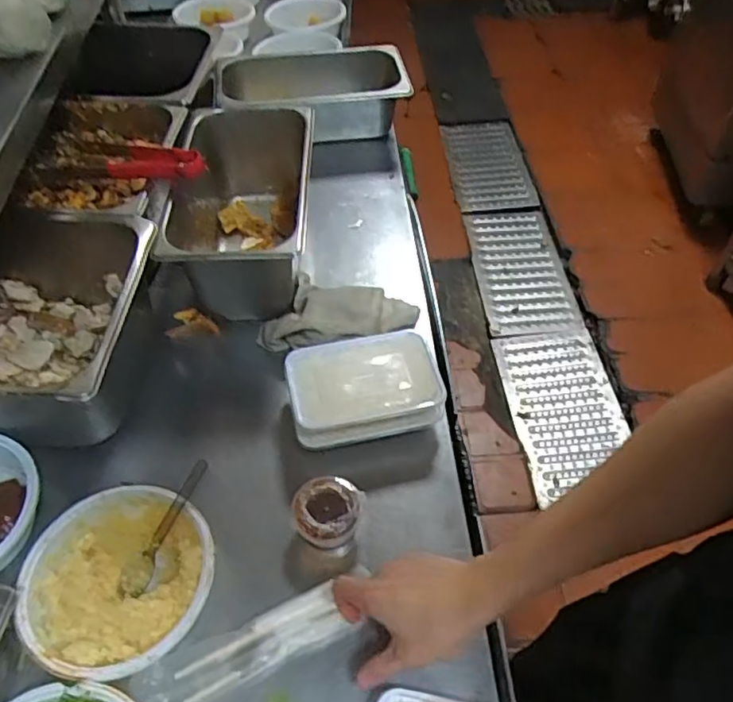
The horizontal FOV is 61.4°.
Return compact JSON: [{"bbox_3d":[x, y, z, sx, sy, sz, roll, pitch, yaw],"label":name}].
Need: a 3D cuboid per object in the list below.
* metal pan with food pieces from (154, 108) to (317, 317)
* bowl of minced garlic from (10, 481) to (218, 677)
[{"bbox_3d":[-0.176,-0.187,0.856,0.196,0.141,0.326,-1,51,-1],"label":"metal pan with food pieces"},{"bbox_3d":[-0.229,0.214,0.578,0.168,0.047,0.163,0,51,0],"label":"bowl of minced garlic"}]

